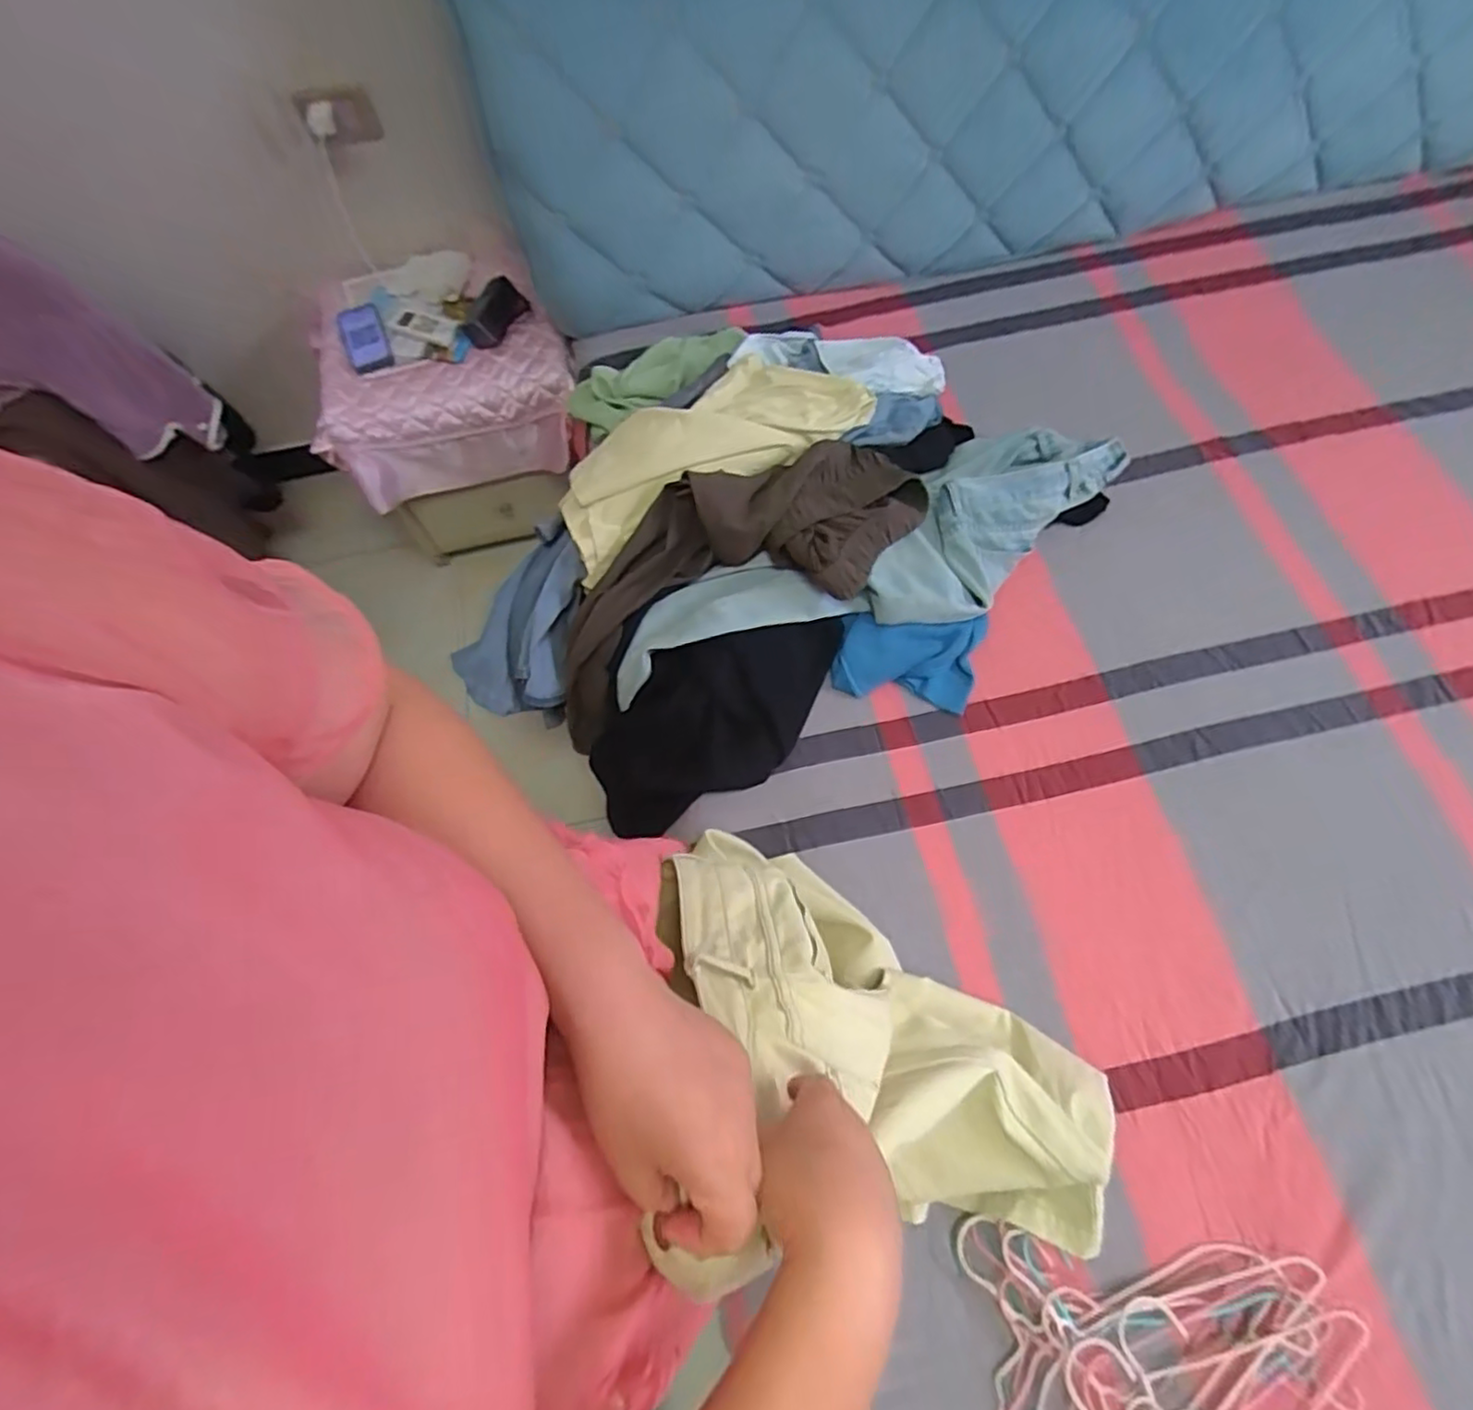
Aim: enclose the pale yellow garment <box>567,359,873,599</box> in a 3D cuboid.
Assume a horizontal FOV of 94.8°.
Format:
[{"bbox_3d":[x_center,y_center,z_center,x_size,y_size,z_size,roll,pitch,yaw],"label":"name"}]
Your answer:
[{"bbox_3d":[-0.048,-0.355,0.947,0.447,0.081,0.194,-32,68,-11],"label":"pale yellow garment"}]

